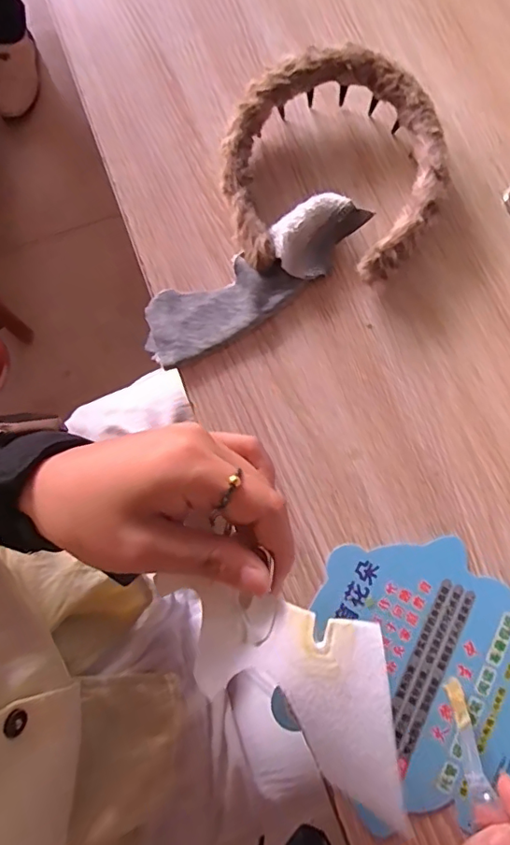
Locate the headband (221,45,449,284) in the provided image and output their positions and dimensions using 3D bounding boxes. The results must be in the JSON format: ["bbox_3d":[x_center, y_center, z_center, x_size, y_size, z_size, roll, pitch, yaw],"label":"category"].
[{"bbox_3d":[0.053,-0.174,0.355,0.148,0.042,0.155,0,77,0],"label":"headband"}]

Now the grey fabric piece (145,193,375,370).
[{"bbox_3d":[0.000,-0.095,0.347,0.166,0.022,0.052,-29,79,-6],"label":"grey fabric piece"}]

